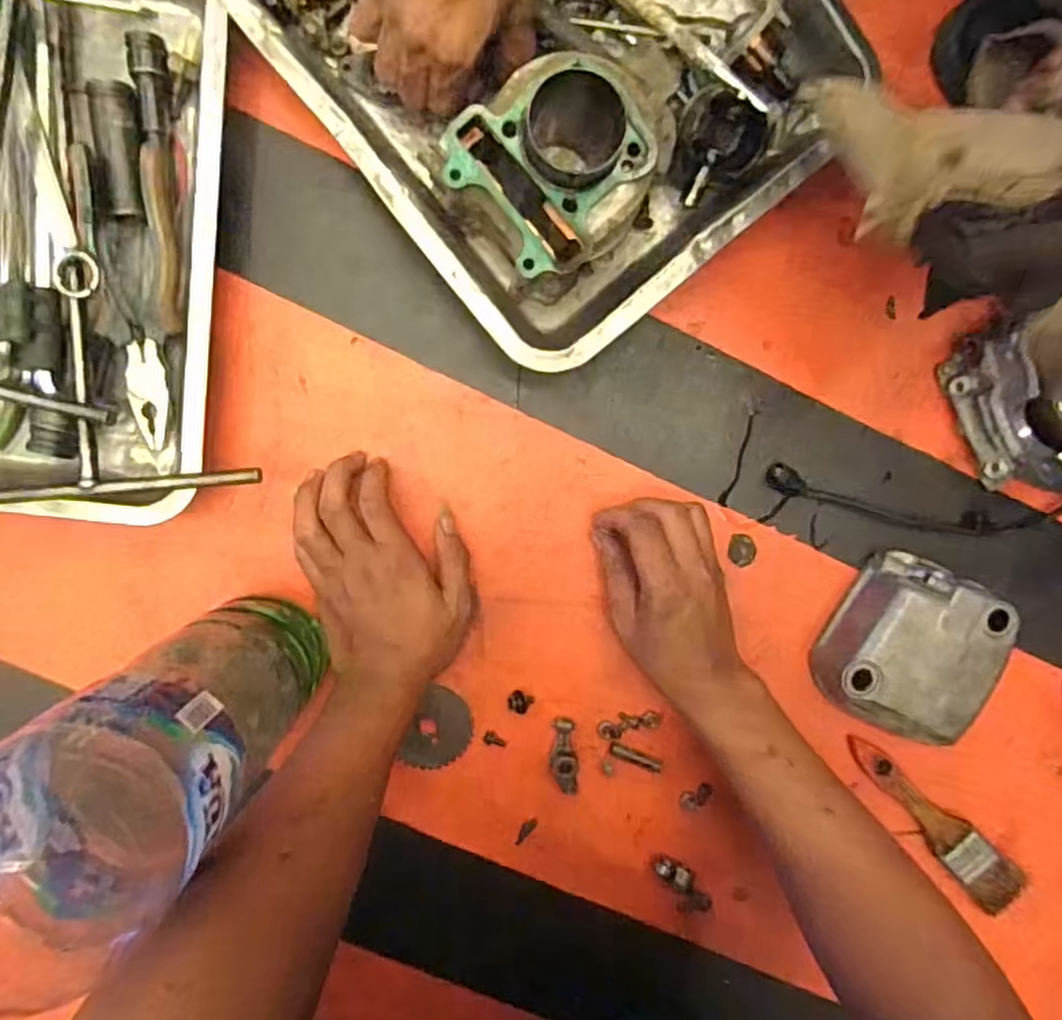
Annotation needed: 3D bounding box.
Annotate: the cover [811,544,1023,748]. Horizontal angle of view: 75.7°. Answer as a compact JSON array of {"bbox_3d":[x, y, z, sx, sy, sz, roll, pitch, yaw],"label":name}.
[{"bbox_3d":[0.261,0.098,0.467,0.100,0.056,0.117,31,93,-6],"label":"cover"}]

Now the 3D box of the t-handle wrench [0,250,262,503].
[{"bbox_3d":[-0.264,-0.078,0.405,0.186,0.018,0.142,-4,96,-3],"label":"t-handle wrench"}]

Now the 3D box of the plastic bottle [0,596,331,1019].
[{"bbox_3d":[-0.168,0.113,0.304,0.086,0.292,0.081,-25,97,4],"label":"plastic bottle"}]

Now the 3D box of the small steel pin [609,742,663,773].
[{"bbox_3d":[0.075,0.176,0.485,0.042,0.005,0.010,23,94,-5],"label":"small steel pin"}]

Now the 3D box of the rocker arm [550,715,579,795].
[{"bbox_3d":[0.023,0.175,0.485,0.019,0.012,0.052,-5,96,-3],"label":"rocker arm"}]

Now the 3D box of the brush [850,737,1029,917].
[{"bbox_3d":[0.297,0.229,0.503,0.037,0.016,0.171,-45,96,1],"label":"brush"}]

